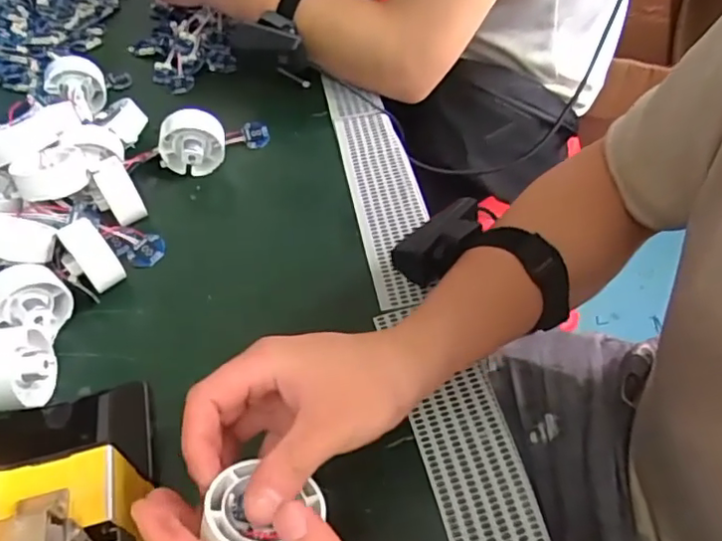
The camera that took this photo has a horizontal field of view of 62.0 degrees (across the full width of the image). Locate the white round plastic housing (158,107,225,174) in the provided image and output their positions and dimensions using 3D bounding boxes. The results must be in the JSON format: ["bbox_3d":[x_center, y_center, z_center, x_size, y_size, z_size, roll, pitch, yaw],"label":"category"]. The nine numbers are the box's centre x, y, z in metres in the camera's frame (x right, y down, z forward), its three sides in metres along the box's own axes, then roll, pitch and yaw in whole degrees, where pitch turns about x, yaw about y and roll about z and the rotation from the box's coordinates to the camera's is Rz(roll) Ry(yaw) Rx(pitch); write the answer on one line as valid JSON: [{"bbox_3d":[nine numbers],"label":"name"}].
[{"bbox_3d":[-0.148,-0.109,0.527,0.058,0.058,0.027,-18,54,-9],"label":"white round plastic housing"}]

